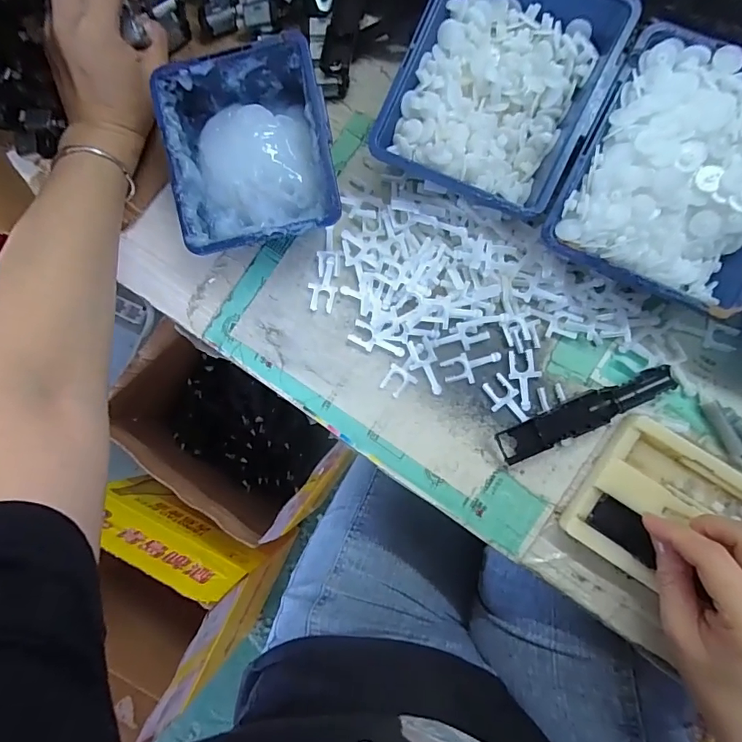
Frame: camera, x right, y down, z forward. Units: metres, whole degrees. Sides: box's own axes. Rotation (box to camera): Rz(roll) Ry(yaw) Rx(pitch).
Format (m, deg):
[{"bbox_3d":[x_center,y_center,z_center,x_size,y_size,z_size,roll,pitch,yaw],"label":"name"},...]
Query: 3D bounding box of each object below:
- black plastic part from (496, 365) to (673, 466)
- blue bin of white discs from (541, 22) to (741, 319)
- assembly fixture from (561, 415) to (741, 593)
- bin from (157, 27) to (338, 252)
[{"bbox_3d":[0.141,0.028,0.309,0.118,0.014,0.023,-26,82,3],"label":"black plastic part"},{"bbox_3d":[0.187,-0.115,0.283,0.123,0.054,0.139,25,88,8],"label":"blue bin of white discs"},{"bbox_3d":[0.204,0.099,0.291,0.138,0.023,0.088,30,88,8],"label":"assembly fixture"},{"bbox_3d":[-0.081,-0.149,0.328,0.108,0.058,0.124,-10,84,5],"label":"bin"}]

